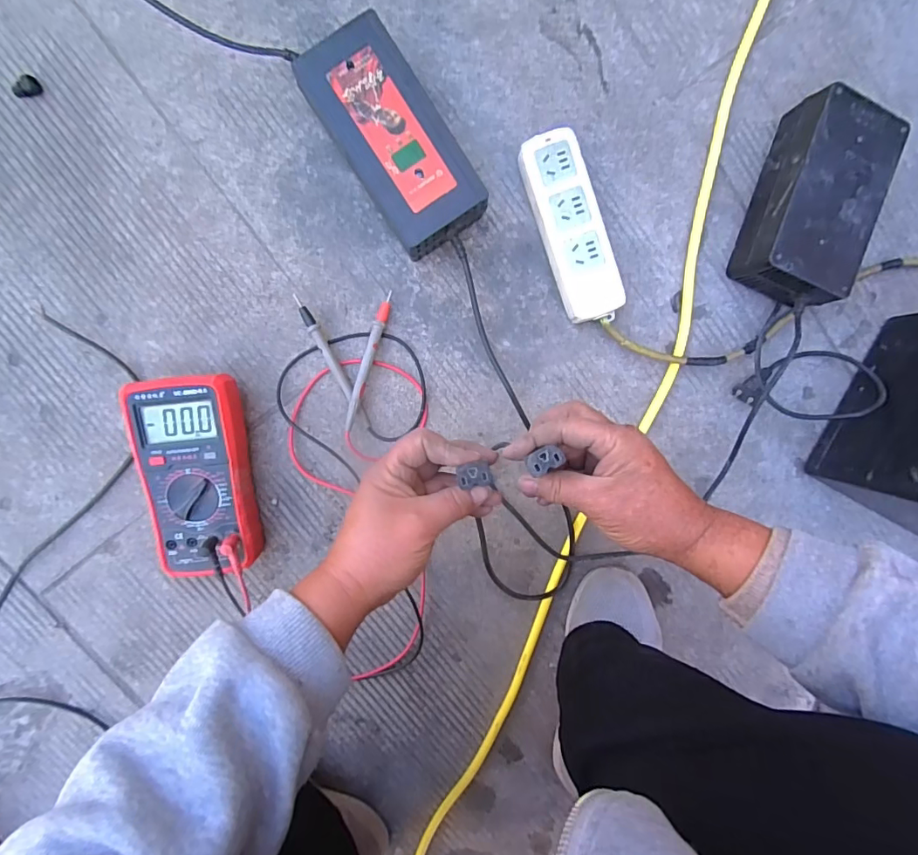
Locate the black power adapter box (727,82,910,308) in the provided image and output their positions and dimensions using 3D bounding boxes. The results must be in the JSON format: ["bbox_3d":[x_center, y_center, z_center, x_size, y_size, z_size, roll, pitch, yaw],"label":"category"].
[{"bbox_3d":[0.326,-0.204,0.460,0.094,0.069,0.170,19,94,-5],"label":"black power adapter box"}]

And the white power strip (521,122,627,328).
[{"bbox_3d":[0.106,-0.185,0.467,0.053,0.032,0.170,-21,96,-1],"label":"white power strip"}]

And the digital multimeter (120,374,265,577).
[{"bbox_3d":[-0.241,0.045,0.458,0.089,0.054,0.177,-5,95,-3],"label":"digital multimeter"}]

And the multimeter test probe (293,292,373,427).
[{"bbox_3d":[-0.121,-0.062,0.472,0.012,0.015,0.138,-29,96,-1],"label":"multimeter test probe"}]

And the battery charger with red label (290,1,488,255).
[{"bbox_3d":[-0.057,-0.247,0.439,0.085,0.059,0.175,-34,97,0],"label":"battery charger with red label"}]

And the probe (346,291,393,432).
[{"bbox_3d":[-0.087,-0.063,0.475,0.012,0.017,0.135,16,94,-5],"label":"probe"}]

